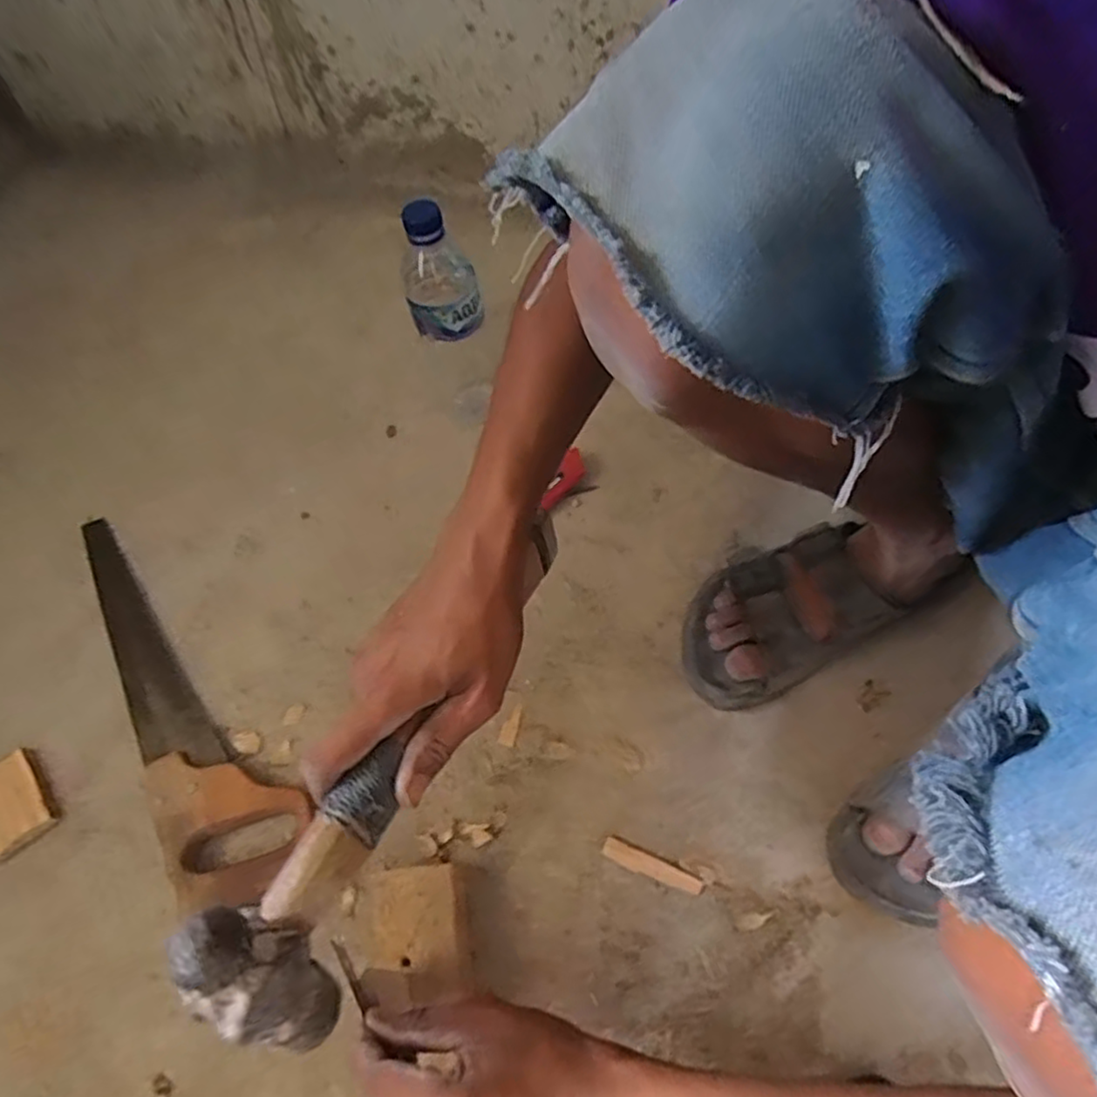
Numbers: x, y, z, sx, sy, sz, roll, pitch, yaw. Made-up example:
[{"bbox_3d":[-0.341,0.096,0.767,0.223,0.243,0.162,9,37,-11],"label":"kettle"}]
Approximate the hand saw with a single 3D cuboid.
[{"bbox_3d":[-0.344,0.121,0.578,0.100,0.031,0.414,-40,64,-18],"label":"hand saw"}]

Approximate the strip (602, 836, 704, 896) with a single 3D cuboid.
[{"bbox_3d":[0.076,0.233,0.493,0.074,0.004,0.015,21,63,16],"label":"strip"}]

